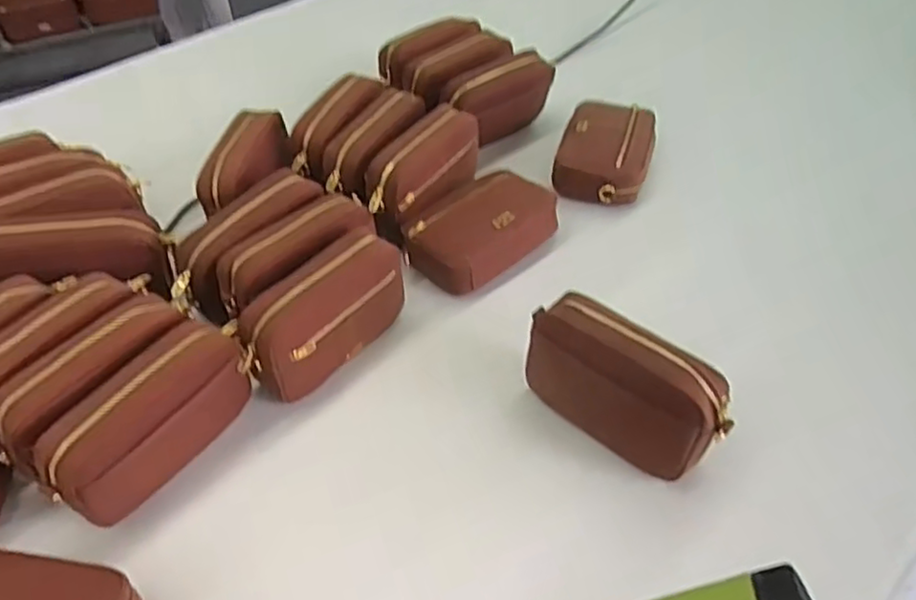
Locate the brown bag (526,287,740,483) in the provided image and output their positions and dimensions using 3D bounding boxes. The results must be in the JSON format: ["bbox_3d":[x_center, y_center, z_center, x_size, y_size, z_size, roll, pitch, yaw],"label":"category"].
[{"bbox_3d":[0.162,0.088,0.676,0.202,0.133,0.061,33,55,28],"label":"brown bag"}]

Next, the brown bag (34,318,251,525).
[{"bbox_3d":[-0.289,0.120,0.651,0.062,0.124,0.197,29,53,25],"label":"brown bag"}]

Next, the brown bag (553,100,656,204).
[{"bbox_3d":[0.213,-0.216,0.989,0.126,0.066,0.172,13,48,13],"label":"brown bag"}]

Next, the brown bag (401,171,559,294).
[{"bbox_3d":[0.025,-0.094,0.870,0.179,0.067,0.126,-33,54,-26],"label":"brown bag"}]

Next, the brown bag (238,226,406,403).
[{"bbox_3d":[-0.144,0.016,0.732,0.064,0.115,0.192,30,54,26],"label":"brown bag"}]

